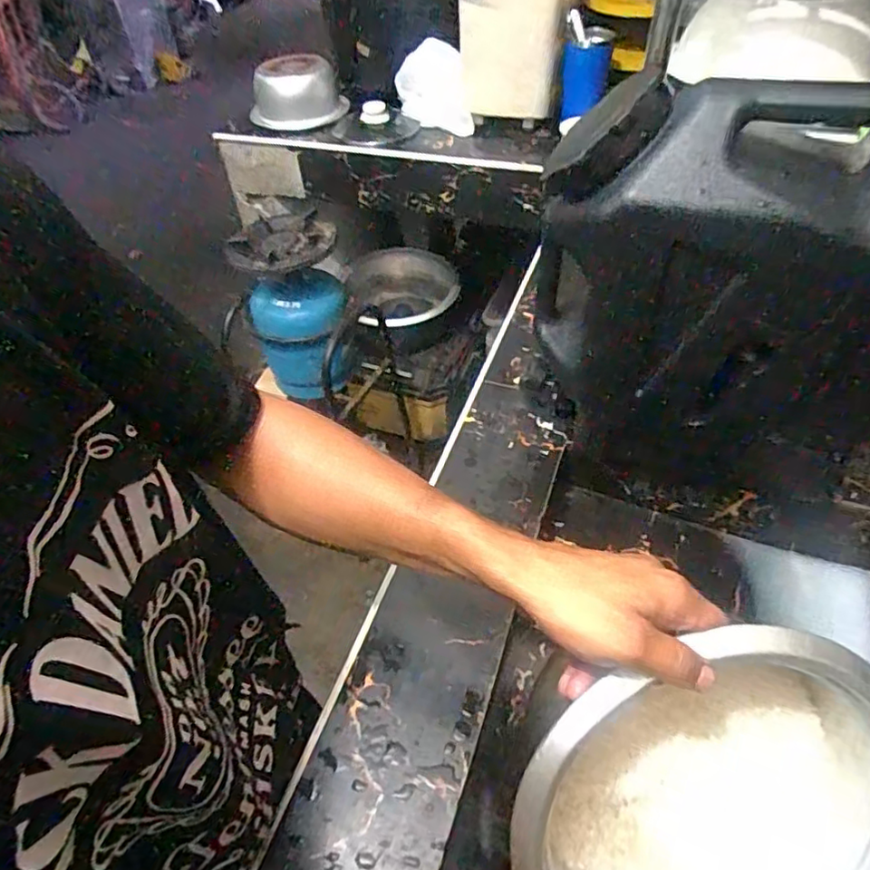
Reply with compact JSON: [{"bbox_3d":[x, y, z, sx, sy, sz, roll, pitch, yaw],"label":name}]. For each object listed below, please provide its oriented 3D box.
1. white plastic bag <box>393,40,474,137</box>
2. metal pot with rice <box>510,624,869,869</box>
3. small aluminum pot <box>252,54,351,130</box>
[{"bbox_3d":[-0.001,-0.724,1.264,0.064,0.139,0.199,-33,53,-26],"label":"white plastic bag"},{"bbox_3d":[0.175,0.236,0.419,0.250,0.257,0.120,-19,11,0],"label":"metal pot with rice"},{"bbox_3d":[-0.310,-0.759,1.343,0.202,0.105,0.185,-18,48,-14],"label":"small aluminum pot"}]

